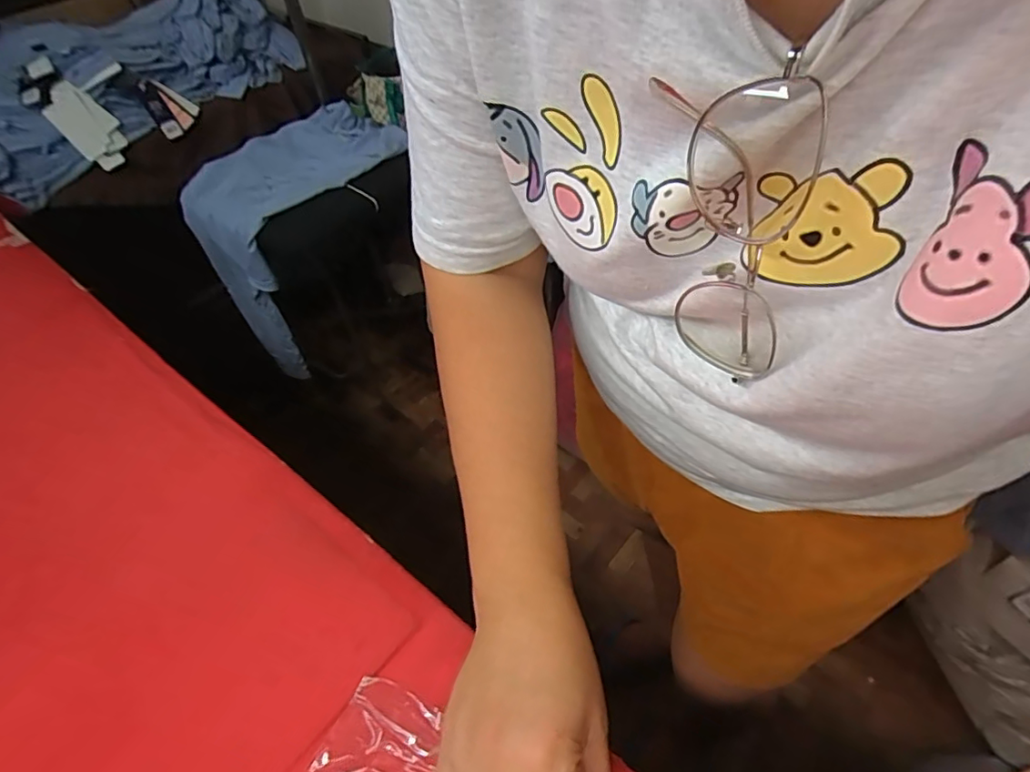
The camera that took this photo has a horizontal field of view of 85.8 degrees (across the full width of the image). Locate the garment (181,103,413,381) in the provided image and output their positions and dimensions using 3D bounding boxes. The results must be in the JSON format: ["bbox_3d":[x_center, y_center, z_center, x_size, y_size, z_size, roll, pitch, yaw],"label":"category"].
[{"bbox_3d":[-0.495,-0.357,1.427,0.300,0.498,0.467,30,59,28],"label":"garment"}]

